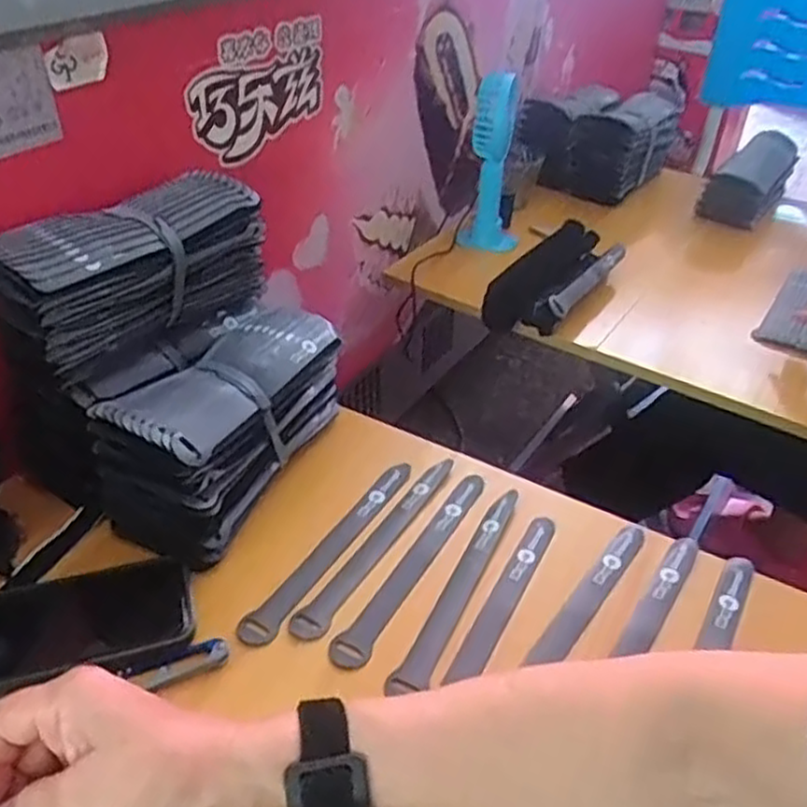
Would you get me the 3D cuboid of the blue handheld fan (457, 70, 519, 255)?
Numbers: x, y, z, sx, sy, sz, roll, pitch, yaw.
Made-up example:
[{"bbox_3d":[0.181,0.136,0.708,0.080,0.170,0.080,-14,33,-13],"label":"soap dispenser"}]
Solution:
[{"bbox_3d":[0.120,-0.310,0.958,0.072,0.233,0.084,6,38,5],"label":"blue handheld fan"}]

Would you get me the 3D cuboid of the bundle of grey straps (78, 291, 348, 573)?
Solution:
[{"bbox_3d":[-0.150,0.004,0.587,0.126,0.088,0.217,17,40,18],"label":"bundle of grey straps"}]

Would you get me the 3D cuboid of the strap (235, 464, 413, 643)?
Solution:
[{"bbox_3d":[-0.053,0.101,0.550,0.025,0.008,0.198,21,42,22],"label":"strap"}]

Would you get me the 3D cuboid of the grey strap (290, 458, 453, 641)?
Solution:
[{"bbox_3d":[-0.018,0.101,0.553,0.022,0.010,0.195,21,42,22],"label":"grey strap"}]

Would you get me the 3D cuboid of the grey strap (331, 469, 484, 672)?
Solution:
[{"bbox_3d":[0.009,0.115,0.540,0.026,0.010,0.196,20,42,22],"label":"grey strap"}]

